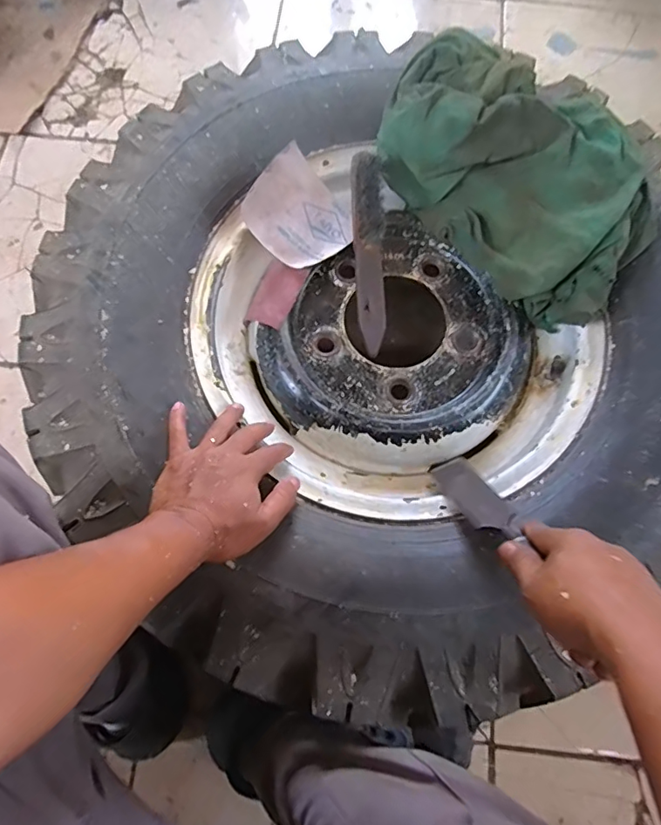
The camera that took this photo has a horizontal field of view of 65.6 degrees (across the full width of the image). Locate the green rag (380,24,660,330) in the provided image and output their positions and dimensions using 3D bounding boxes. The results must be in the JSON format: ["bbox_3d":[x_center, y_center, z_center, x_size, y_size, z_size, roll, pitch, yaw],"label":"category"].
[{"bbox_3d":[0.203,-0.261,0.560,0.318,0.097,0.197,43,76,12],"label":"green rag"}]

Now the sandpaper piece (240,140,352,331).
[{"bbox_3d":[-0.049,-0.190,0.561,0.098,0.075,0.165,35,75,10],"label":"sandpaper piece"}]

